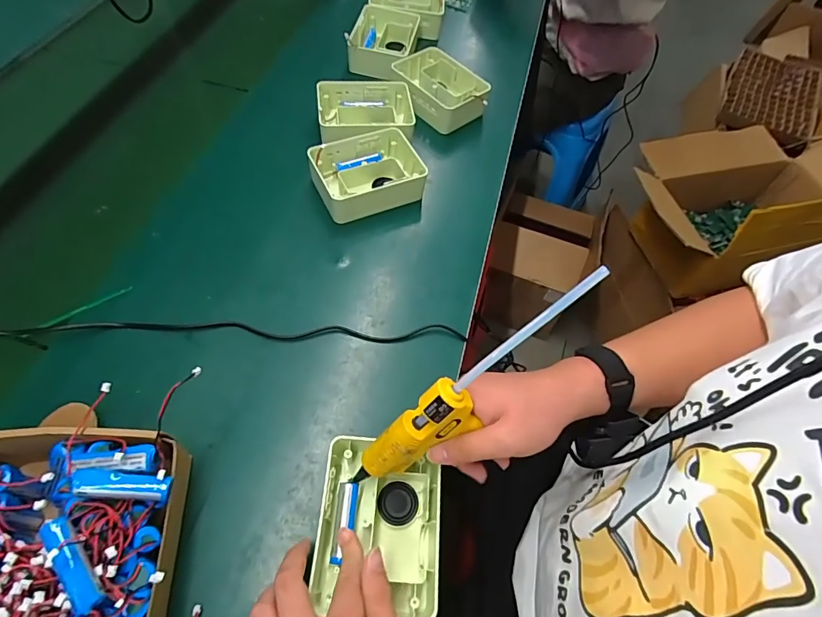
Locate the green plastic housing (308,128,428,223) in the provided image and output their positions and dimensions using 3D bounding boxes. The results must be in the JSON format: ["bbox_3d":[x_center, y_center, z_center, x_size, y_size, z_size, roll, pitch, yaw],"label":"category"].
[{"bbox_3d":[-0.061,-0.186,0.618,0.148,0.053,0.117,-22,64,-17],"label":"green plastic housing"}]

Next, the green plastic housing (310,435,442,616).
[{"bbox_3d":[-0.028,0.193,0.402,0.107,0.049,0.140,6,59,-1],"label":"green plastic housing"}]

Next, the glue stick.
[{"bbox_3d":[0.089,0.018,0.336,0.146,0.009,0.009,-41,65,14],"label":"glue stick"}]

